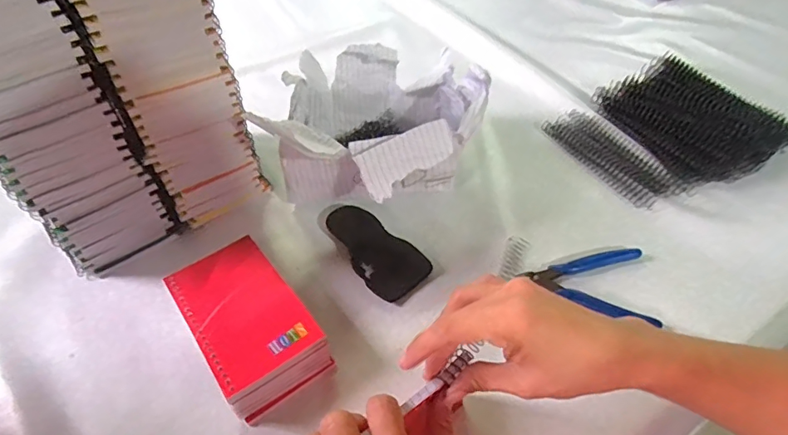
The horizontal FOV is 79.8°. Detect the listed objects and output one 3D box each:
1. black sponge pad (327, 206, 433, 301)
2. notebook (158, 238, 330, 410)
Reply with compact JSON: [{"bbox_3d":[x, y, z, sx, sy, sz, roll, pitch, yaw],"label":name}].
[{"bbox_3d":[-0.022,0.032,0.470,0.058,0.015,0.115,-37,58,-26],"label":"black sponge pad"},{"bbox_3d":[-0.126,0.073,0.386,0.081,0.007,0.130,-30,57,-25],"label":"notebook"}]

